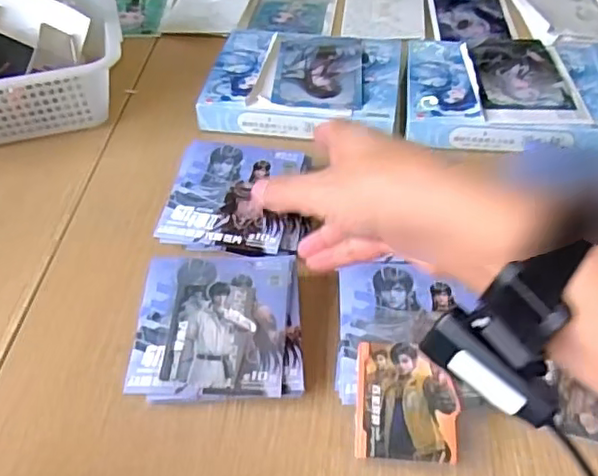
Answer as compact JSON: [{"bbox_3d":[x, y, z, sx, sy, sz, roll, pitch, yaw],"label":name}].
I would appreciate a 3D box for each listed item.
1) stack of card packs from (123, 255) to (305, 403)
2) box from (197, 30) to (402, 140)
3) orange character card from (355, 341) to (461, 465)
[{"bbox_3d":[-0.071,0.078,0.553,0.144,0.044,0.137,-1,46,-1],"label":"stack of card packs"},{"bbox_3d":[0.008,-0.199,0.811,0.237,0.048,0.214,6,47,6],"label":"box"},{"bbox_3d":[0.087,0.130,0.501,0.078,0.004,0.092,2,62,5],"label":"orange character card"}]

